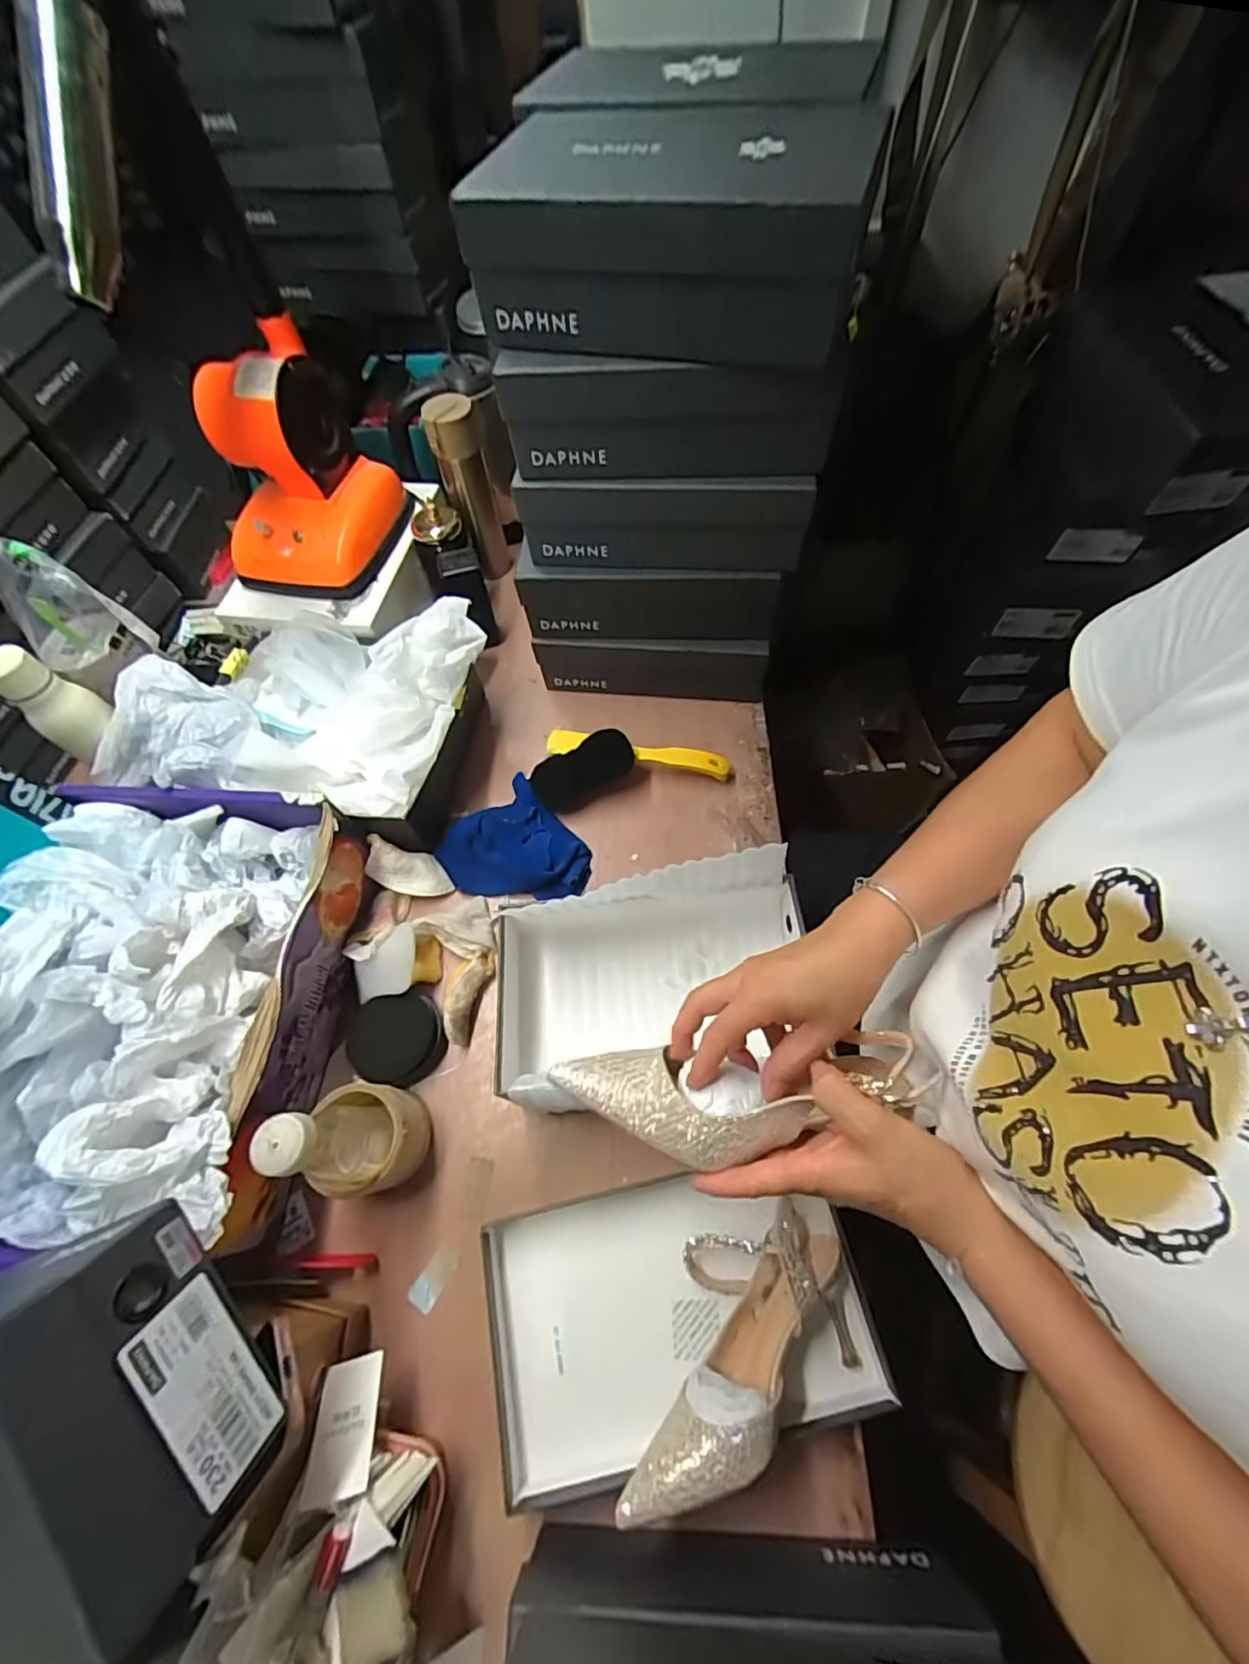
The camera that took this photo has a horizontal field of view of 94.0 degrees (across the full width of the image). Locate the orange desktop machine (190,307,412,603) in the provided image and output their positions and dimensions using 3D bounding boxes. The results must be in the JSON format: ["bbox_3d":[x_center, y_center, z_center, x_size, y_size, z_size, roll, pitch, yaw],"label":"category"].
[{"bbox_3d":[-0.406,-0.433,0.709,0.189,0.198,0.185,-2,63,2],"label":"orange desktop machine"}]

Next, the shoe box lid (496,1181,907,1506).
[{"bbox_3d":[0.044,0.401,0.493,0.310,0.028,0.179,-12,63,-3],"label":"shoe box lid"}]

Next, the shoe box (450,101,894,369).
[{"bbox_3d":[0.040,-0.495,0.478,0.287,0.098,0.221,15,65,10],"label":"shoe box"}]

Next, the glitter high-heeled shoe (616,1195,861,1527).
[{"bbox_3d":[0.086,0.407,0.446,0.134,0.073,0.218,39,54,20],"label":"glitter high-heeled shoe"}]

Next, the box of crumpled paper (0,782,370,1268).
[{"bbox_3d":[-0.429,0.148,0.524,0.307,0.168,0.390,2,63,4],"label":"box of crumpled paper"}]

